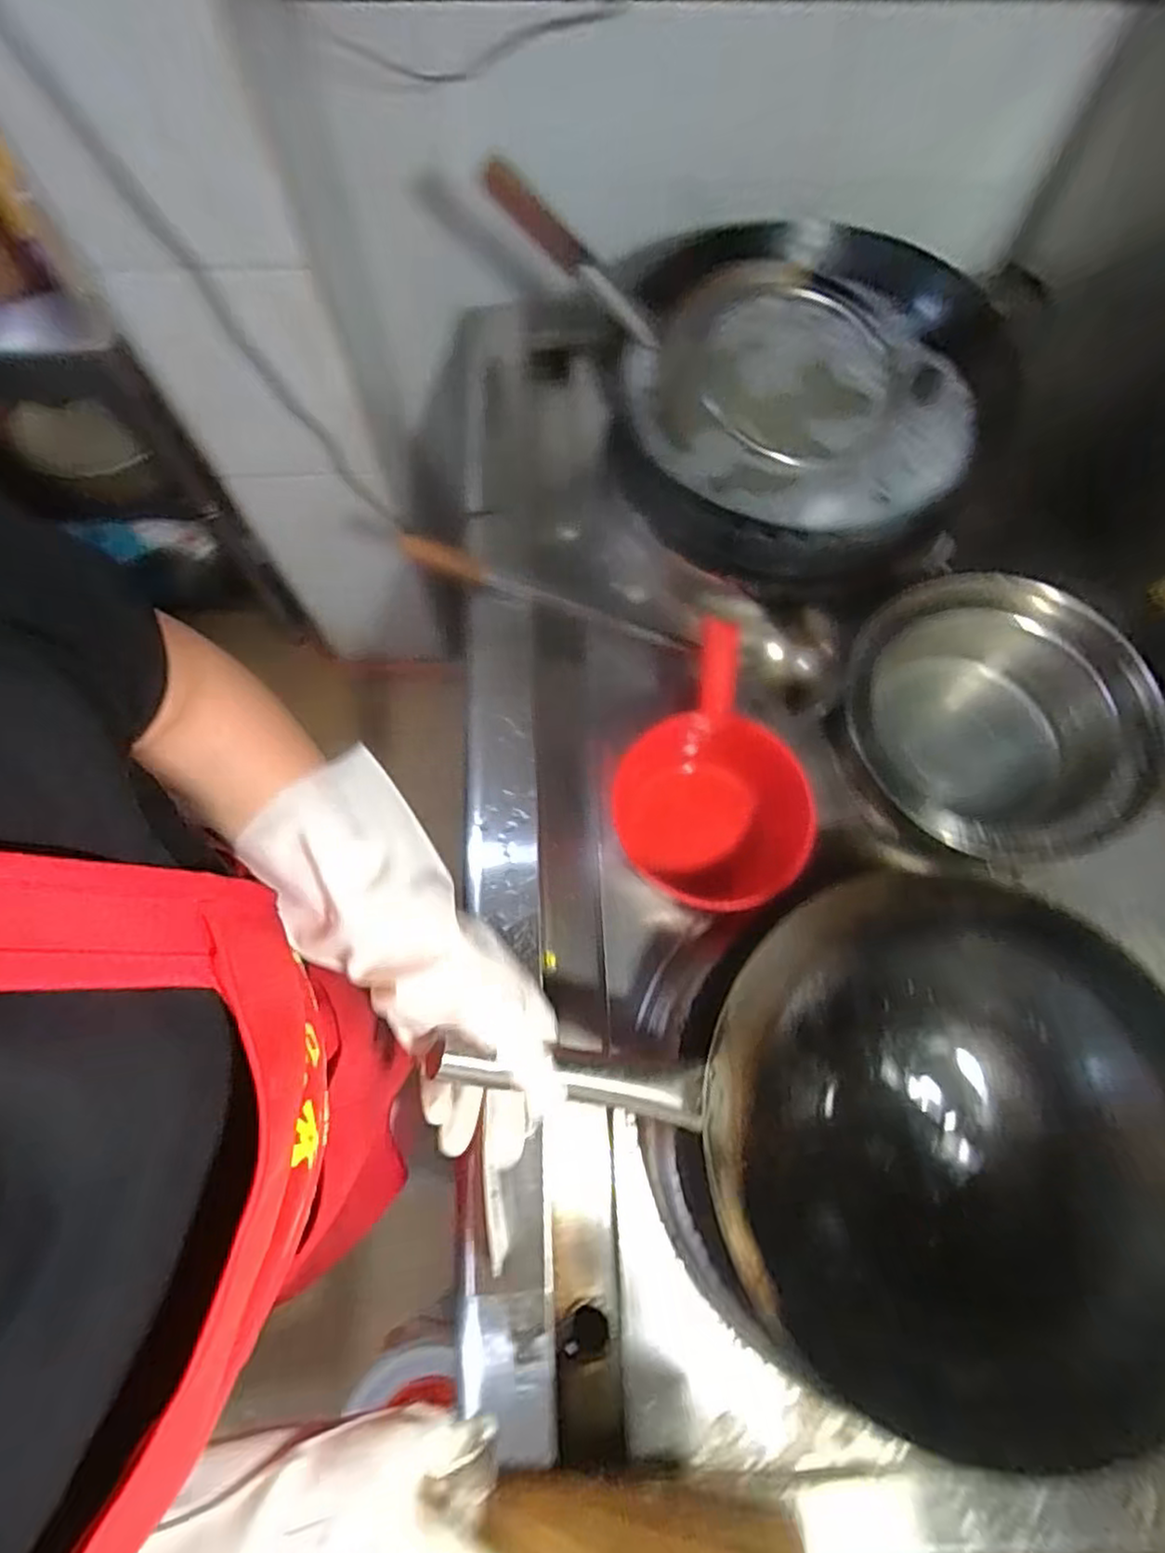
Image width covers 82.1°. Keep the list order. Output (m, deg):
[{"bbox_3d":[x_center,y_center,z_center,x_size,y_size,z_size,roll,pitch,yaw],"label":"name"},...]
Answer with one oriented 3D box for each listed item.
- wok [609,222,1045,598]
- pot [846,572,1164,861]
[{"bbox_3d":[0.236,-0.411,0.751,0.378,0.124,0.385,0,70,-1],"label":"wok"},{"bbox_3d":[0.418,-0.049,0.714,0.280,0.160,0.278,0,70,-1],"label":"pot"}]

